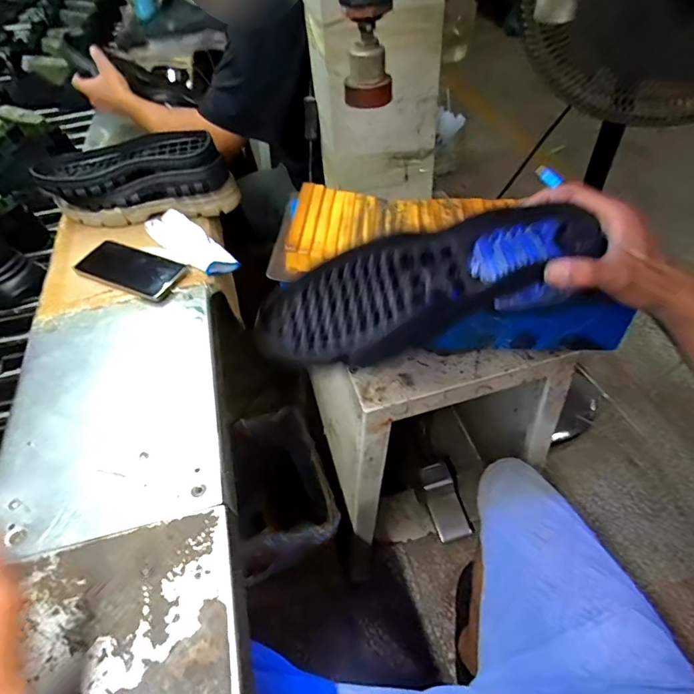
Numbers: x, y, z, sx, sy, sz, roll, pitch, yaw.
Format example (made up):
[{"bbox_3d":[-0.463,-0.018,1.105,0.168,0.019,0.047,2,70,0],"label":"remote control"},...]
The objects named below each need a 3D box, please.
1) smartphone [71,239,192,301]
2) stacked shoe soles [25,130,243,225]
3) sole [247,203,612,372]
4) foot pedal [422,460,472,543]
[{"bbox_3d":[-0.321,-0.117,0.683,0.154,0.012,0.078,20,56,13],"label":"smartphone"},{"bbox_3d":[-0.342,-0.280,0.773,0.301,0.098,0.117,-7,48,-4],"label":"stacked shoe soles"},{"bbox_3d":[0.069,-0.054,0.418,0.285,0.064,0.112,-19,48,3],"label":"sole"},{"bbox_3d":[0.231,0.365,1.091,0.074,0.033,0.174,-15,78,-11],"label":"foot pedal"}]

